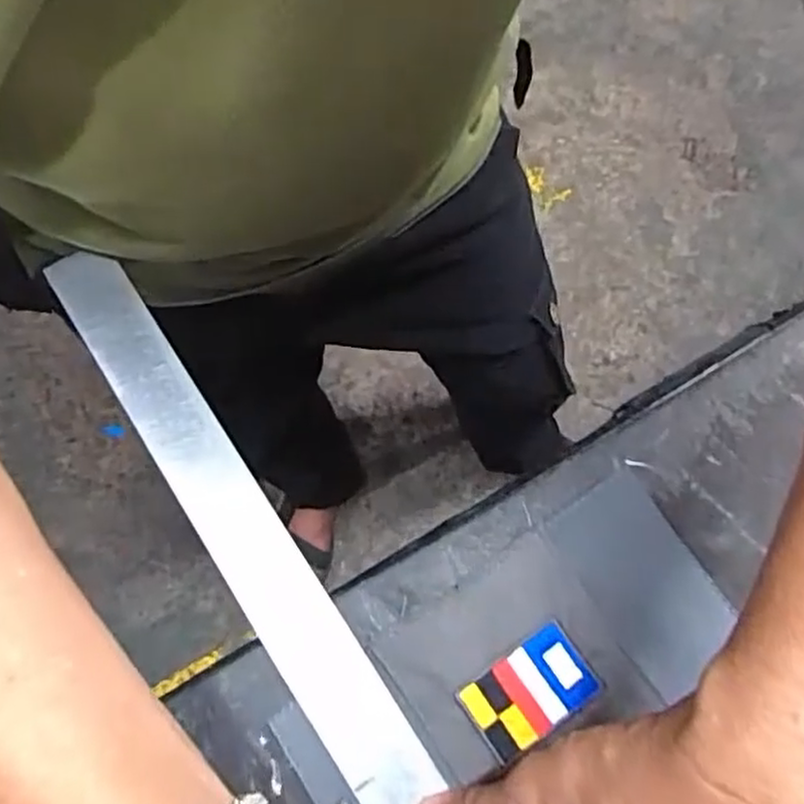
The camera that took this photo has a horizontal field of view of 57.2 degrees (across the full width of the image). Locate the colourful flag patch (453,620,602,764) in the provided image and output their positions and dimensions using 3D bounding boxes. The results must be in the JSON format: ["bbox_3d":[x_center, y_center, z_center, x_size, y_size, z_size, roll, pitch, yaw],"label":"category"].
[{"bbox_3d":[0.049,0.111,0.283,0.049,0.004,0.029,-32,74,-13],"label":"colourful flag patch"}]

